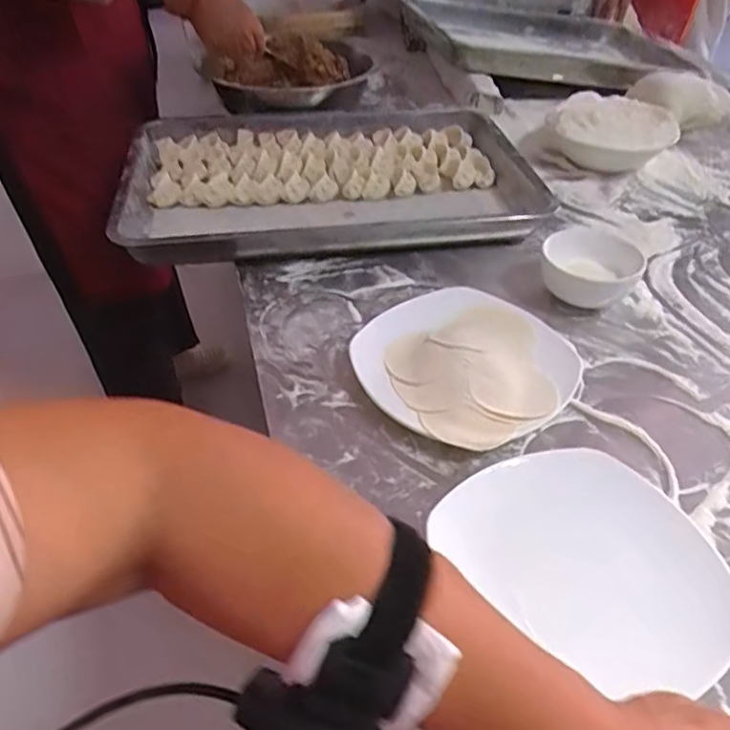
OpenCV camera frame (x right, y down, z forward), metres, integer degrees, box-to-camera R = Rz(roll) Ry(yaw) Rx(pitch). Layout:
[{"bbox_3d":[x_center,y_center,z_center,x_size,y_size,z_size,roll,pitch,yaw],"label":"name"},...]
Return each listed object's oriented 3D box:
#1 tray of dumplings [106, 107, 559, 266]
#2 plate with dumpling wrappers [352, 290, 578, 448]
[{"bbox_3d":[-0.047,-0.253,0.835,0.503,0.060,0.357,-9,42,-10],"label":"tray of dumplings"},{"bbox_3d":[0.093,-0.009,0.573,0.185,0.026,0.185,0,41,0],"label":"plate with dumpling wrappers"}]

